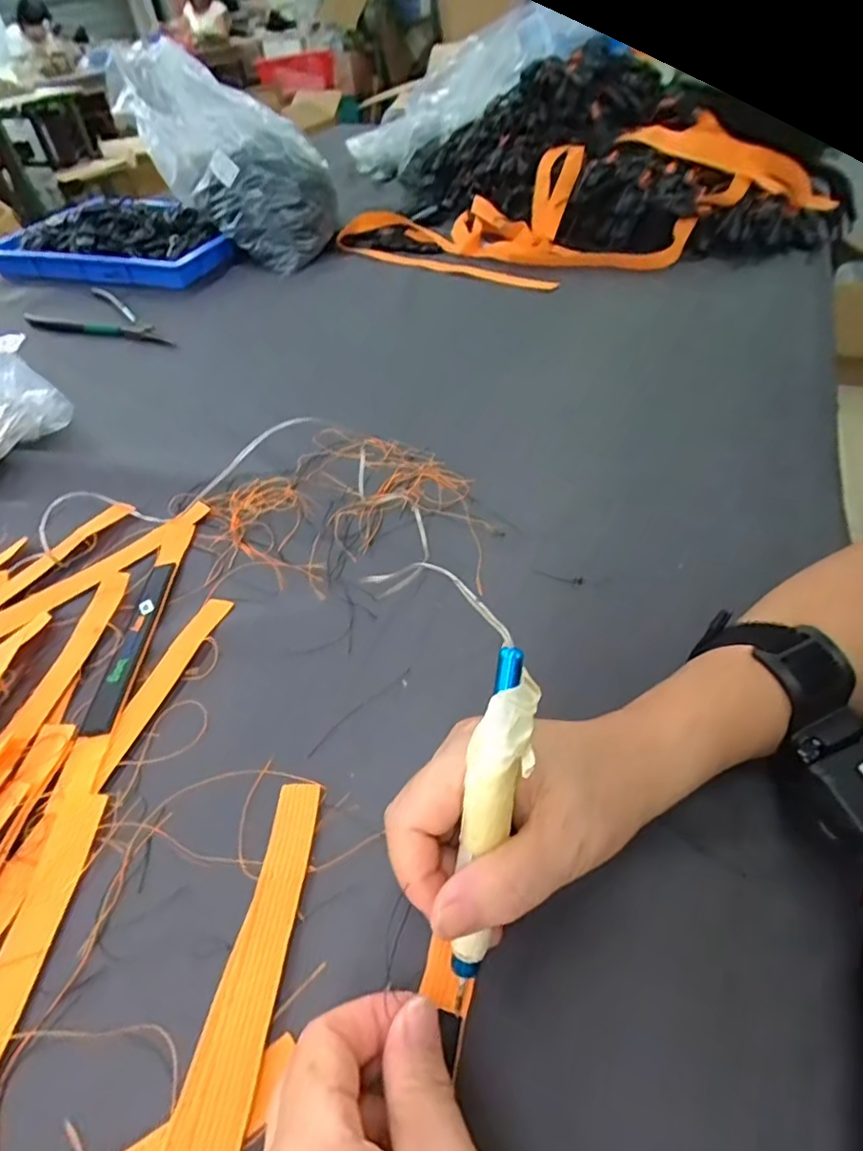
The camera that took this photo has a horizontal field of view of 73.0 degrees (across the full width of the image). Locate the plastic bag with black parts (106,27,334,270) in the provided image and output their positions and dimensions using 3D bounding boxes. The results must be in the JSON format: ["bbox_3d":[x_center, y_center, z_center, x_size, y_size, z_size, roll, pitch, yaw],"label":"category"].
[{"bbox_3d":[-0.298,-0.639,0.881,0.387,0.138,0.171,43,53,0],"label":"plastic bag with black parts"}]

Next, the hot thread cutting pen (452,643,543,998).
[{"bbox_3d":[0.021,0.084,0.210,0.019,0.116,0.013,11,2,7],"label":"hot thread cutting pen"}]

